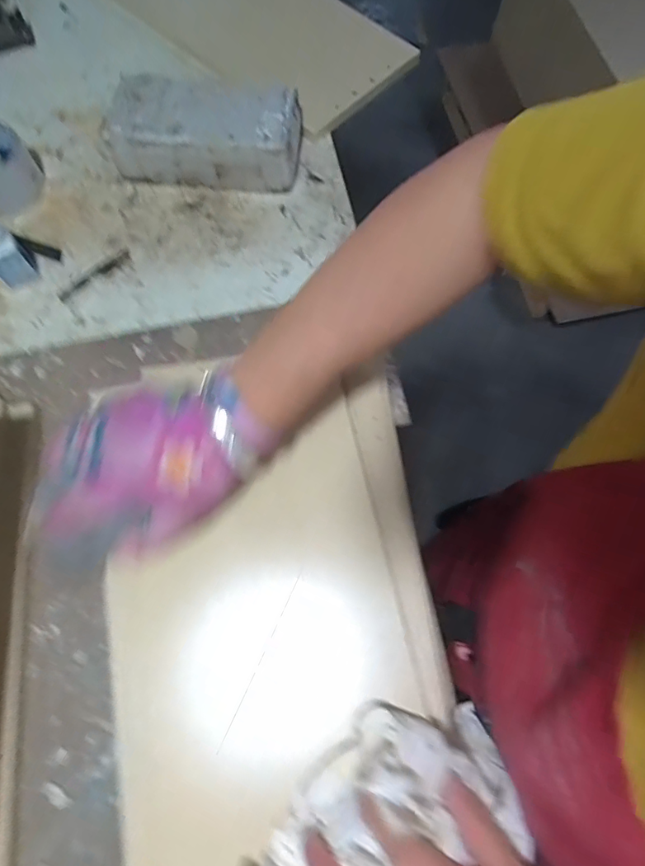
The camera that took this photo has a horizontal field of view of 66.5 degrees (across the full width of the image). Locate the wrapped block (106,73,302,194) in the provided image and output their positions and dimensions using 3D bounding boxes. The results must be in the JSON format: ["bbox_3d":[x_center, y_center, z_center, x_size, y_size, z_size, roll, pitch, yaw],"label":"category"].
[{"bbox_3d":[-0.132,-0.342,0.567,0.205,0.074,0.096,6,69,3],"label":"wrapped block"}]

